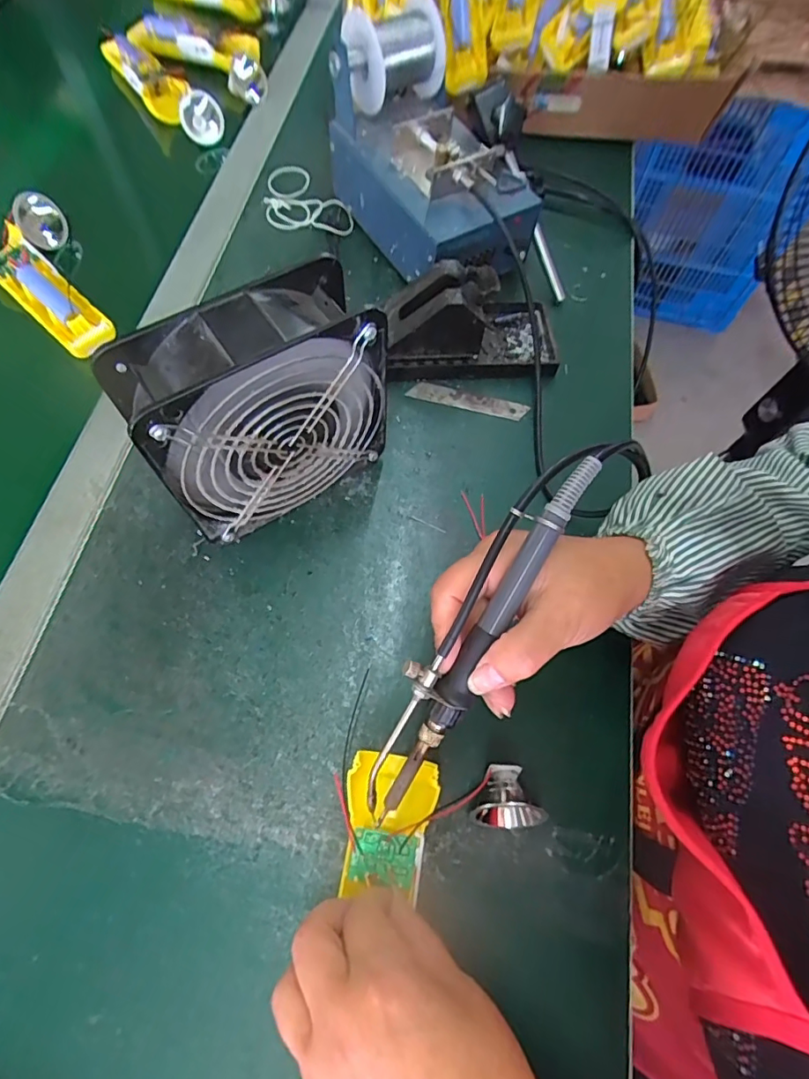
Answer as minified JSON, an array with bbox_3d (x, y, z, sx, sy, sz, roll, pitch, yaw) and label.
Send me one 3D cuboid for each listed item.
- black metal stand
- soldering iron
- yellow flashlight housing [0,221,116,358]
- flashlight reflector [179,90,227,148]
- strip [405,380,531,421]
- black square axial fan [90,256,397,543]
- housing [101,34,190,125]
[{"bbox_3d":[0.055,-0.189,0.429,0.155,0.068,0.076,-3,66,-3],"label":"black metal stand"},{"bbox_3d":[0.040,0.042,0.242,0.039,0.015,0.211,32,96,12],"label":"soldering iron"},{"bbox_3d":[-0.317,-0.219,0.446,0.150,0.028,0.048,39,71,14],"label":"yellow flashlight housing"},{"bbox_3d":[-0.222,-0.461,0.558,0.045,0.046,0.017,-8,25,-23],"label":"flashlight reflector"},{"bbox_3d":[0.055,-0.119,0.436,0.100,0.006,0.017,14,67,4],"label":"strip"},{"bbox_3d":[-0.084,-0.076,0.328,0.144,0.153,0.056,-32,71,-15],"label":"black square axial fan"},{"bbox_3d":[-0.295,-0.528,0.587,0.049,0.038,0.149,-38,72,-17],"label":"housing"}]

